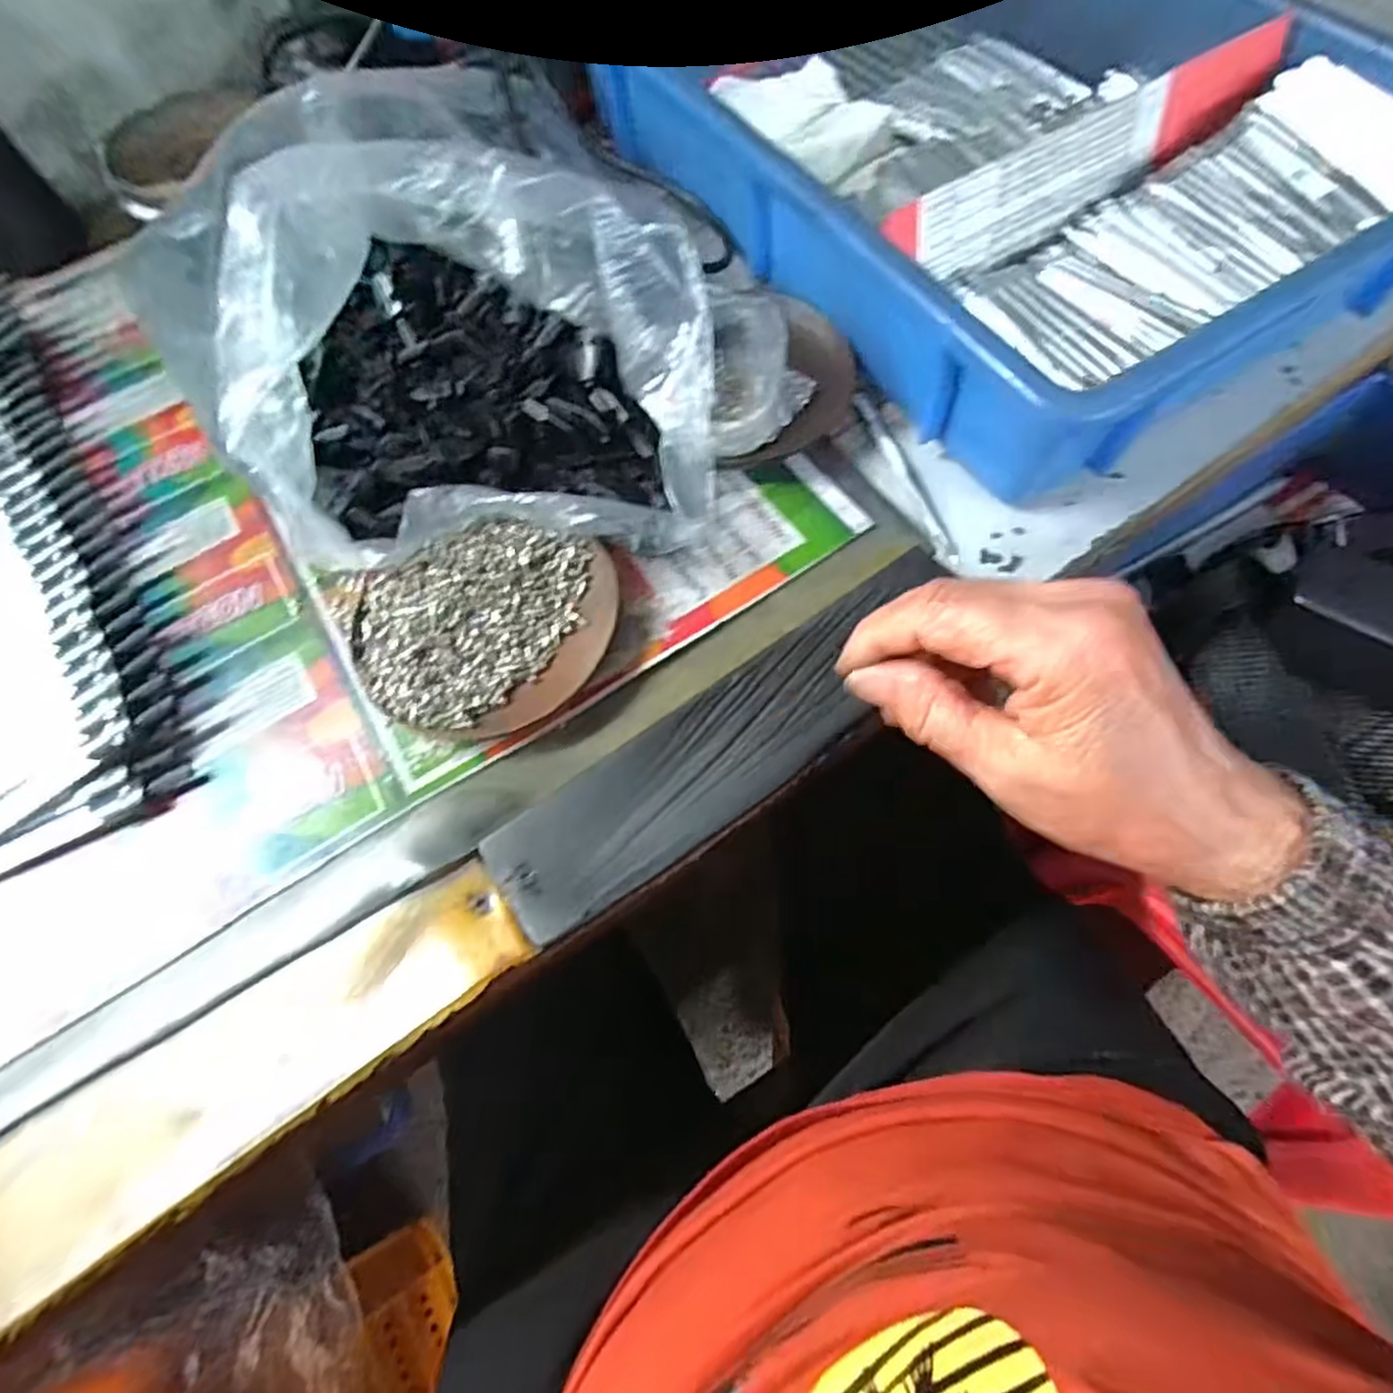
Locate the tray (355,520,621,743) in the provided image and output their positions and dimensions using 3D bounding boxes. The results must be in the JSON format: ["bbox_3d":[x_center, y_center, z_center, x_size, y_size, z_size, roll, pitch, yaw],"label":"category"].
[{"bbox_3d":[-0.088,-0.031,0.306,0.109,0.024,0.091,-26,65,-8],"label":"tray"}]

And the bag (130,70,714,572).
[{"bbox_3d":[-0.084,-0.162,0.310,0.209,0.138,0.173,-12,62,0],"label":"bag"}]

